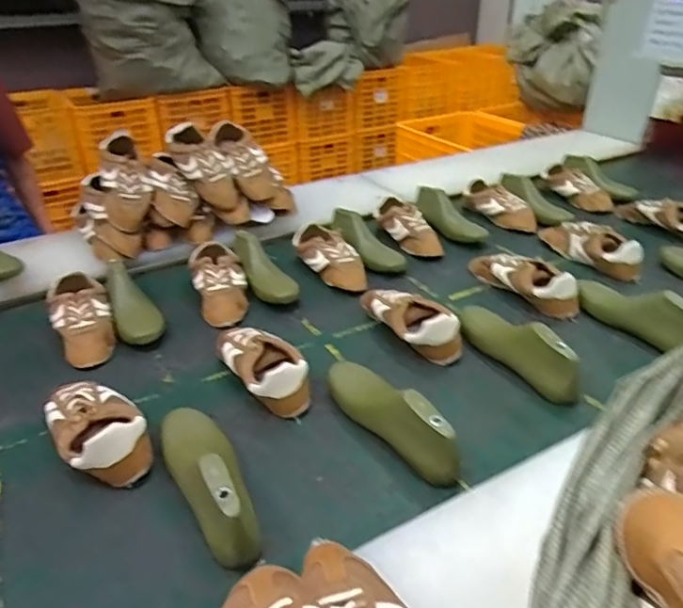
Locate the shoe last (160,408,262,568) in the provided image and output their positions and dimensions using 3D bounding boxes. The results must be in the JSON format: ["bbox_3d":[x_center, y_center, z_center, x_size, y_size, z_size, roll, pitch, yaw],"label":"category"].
[{"bbox_3d":[-0.170,0.210,0.682,0.068,0.082,0.281,-21,37,-27],"label":"shoe last"}]

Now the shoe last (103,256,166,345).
[{"bbox_3d":[-0.390,-0.003,1.043,0.082,0.081,0.205,-17,35,-22],"label":"shoe last"}]

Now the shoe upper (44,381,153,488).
[{"bbox_3d":[-0.336,0.163,0.760,0.105,0.075,0.186,-21,37,-28],"label":"shoe upper"}]

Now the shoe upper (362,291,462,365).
[{"bbox_3d":[0.119,0.016,1.013,0.103,0.076,0.239,-14,34,-19],"label":"shoe upper"}]

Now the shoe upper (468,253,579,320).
[{"bbox_3d":[0.355,-0.060,1.111,0.079,0.072,0.255,-26,40,-33],"label":"shoe upper"}]

